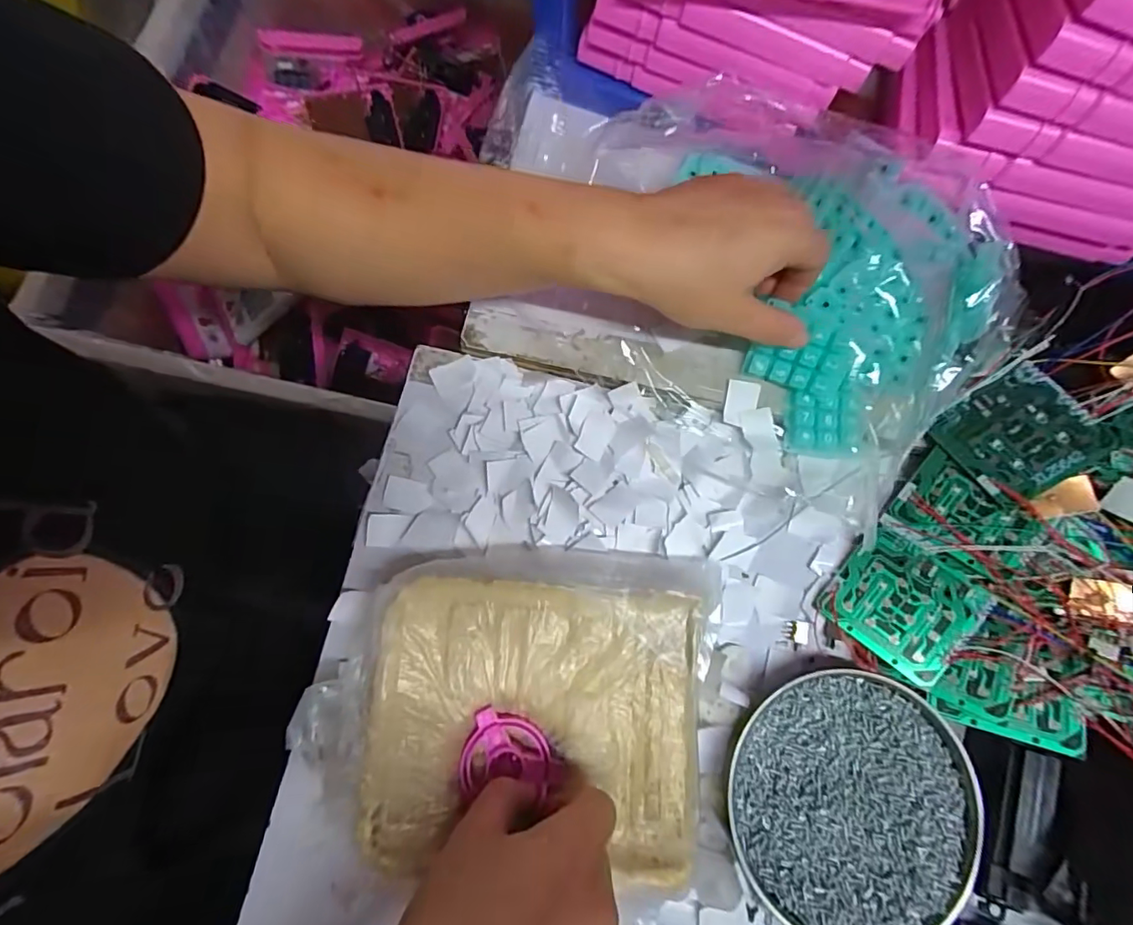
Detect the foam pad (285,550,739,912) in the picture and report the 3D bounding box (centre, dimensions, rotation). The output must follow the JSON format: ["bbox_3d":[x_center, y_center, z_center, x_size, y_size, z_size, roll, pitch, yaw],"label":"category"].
[{"bbox_3d":[-0.024,0.140,0.287,0.216,0.038,0.176,3,79,1],"label":"foam pad"}]

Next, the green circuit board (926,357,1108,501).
[{"bbox_3d":[0.269,-0.016,0.312,0.070,0.004,0.067,-33,66,7],"label":"green circuit board"}]

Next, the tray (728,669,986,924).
[{"bbox_3d":[0.158,0.187,0.287,0.125,0.017,0.132,0,79,0],"label":"tray"}]

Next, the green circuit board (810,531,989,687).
[{"bbox_3d":[0.199,0.084,0.310,0.070,0.004,0.066,37,87,23],"label":"green circuit board"}]

